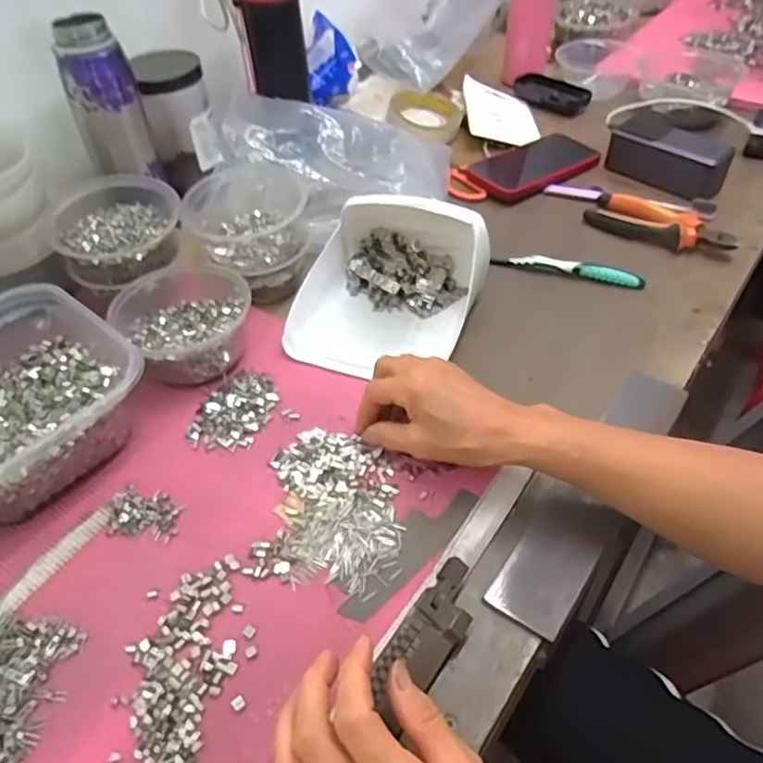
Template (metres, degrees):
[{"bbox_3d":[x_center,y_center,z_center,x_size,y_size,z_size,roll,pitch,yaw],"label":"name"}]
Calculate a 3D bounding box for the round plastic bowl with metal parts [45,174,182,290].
[{"bbox_3d":[-0.243,-0.144,0.586,0.111,0.045,0.118,-14,49,-11],"label":"round plastic bowl with metal parts"}]

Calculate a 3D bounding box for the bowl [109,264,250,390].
[{"bbox_3d":[-0.173,-0.056,0.555,0.110,0.046,0.132,-34,56,-26],"label":"bowl"}]

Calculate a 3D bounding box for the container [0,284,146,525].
[{"bbox_3d":[-0.287,0.015,0.478,0.173,0.073,0.169,33,56,27],"label":"container"}]

